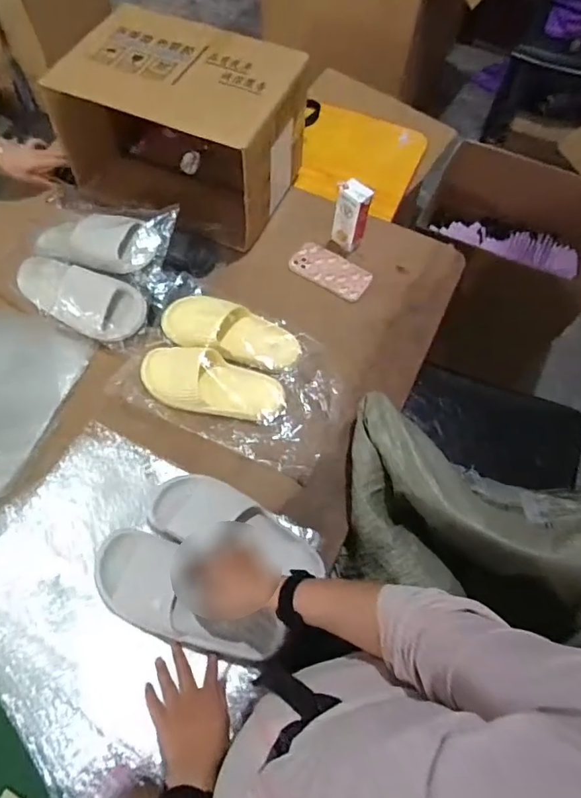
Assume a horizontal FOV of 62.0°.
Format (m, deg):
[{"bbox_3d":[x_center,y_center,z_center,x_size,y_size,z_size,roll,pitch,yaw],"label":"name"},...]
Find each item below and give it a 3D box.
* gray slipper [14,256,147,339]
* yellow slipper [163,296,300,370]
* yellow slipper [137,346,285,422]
[{"bbox_3d":[-0.392,-0.192,0.867,0.277,0.096,0.110,23,65,9],"label":"gray slipper"},{"bbox_3d":[-0.100,-0.121,0.866,0.239,0.064,0.105,13,64,5],"label":"yellow slipper"},{"bbox_3d":[-0.138,-0.028,0.822,0.260,0.054,0.109,23,65,9],"label":"yellow slipper"}]

